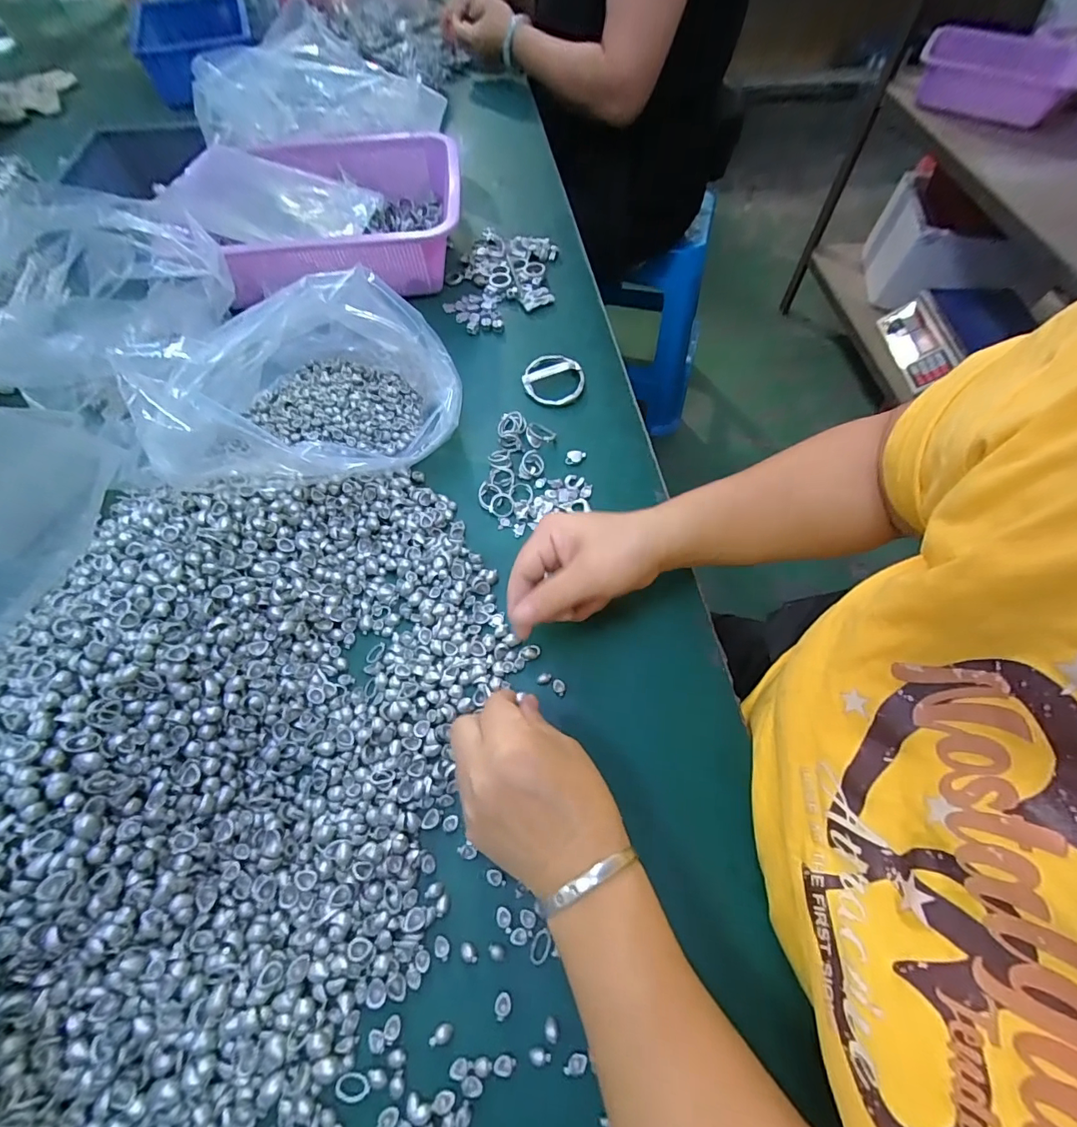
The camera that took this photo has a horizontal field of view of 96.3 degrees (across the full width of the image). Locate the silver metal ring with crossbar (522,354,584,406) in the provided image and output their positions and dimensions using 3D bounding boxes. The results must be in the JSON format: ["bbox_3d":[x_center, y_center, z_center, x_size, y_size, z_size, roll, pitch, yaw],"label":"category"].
[{"bbox_3d":[0.015,-0.182,0.475,0.065,0.012,0.055,41,69,19],"label":"silver metal ring with crossbar"}]

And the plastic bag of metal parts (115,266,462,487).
[{"bbox_3d":[-0.190,-0.160,0.404,0.223,0.114,0.174,-20,64,-10],"label":"plastic bag of metal parts"}]

